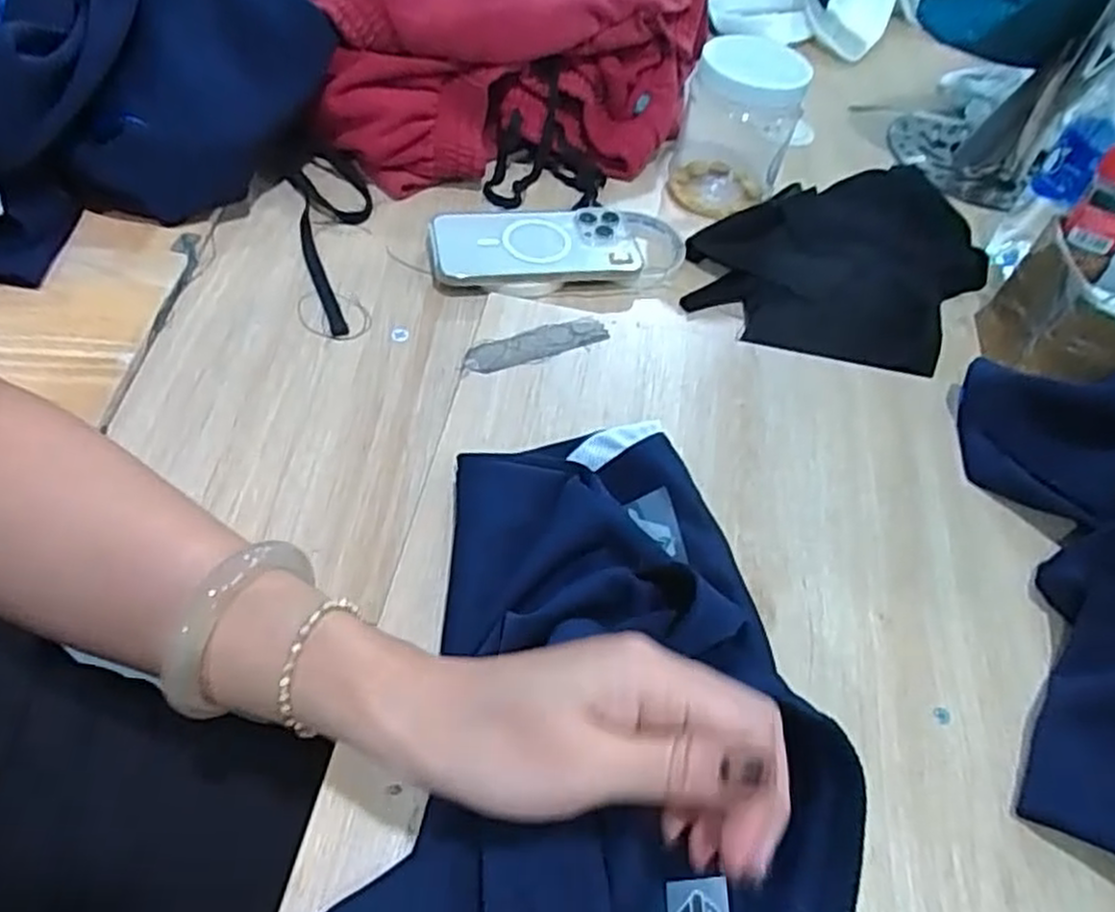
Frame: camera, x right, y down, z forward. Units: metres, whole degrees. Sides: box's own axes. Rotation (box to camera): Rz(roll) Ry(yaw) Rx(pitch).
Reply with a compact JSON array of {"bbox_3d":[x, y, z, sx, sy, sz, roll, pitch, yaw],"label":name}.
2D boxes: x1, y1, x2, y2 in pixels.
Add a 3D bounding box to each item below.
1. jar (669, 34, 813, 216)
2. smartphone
[{"bbox_3d":[0.158,-0.289,0.664,0.094,0.121,0.086,12,51,1],"label":"jar"},{"bbox_3d":[-0.018,-0.166,0.603,0.159,0.010,0.077,-5,61,-10],"label":"smartphone"}]

